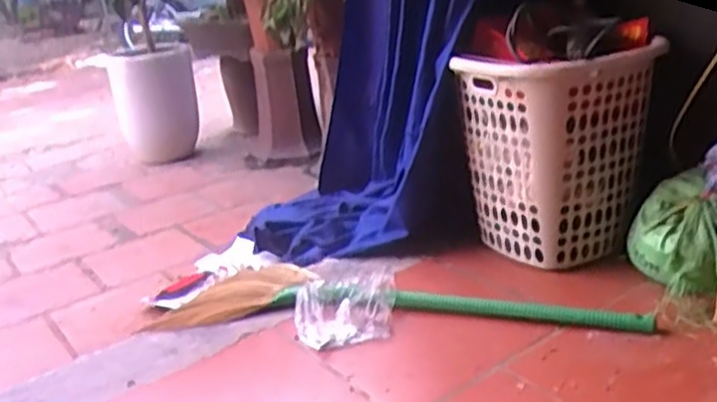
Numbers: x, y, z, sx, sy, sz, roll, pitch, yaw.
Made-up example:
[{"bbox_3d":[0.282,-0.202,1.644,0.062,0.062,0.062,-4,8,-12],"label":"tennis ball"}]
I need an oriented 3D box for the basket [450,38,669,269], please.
[{"bbox_3d":[0.391,-0.078,1.429,0.273,0.428,0.276,-19,23,-30],"label":"basket"}]

